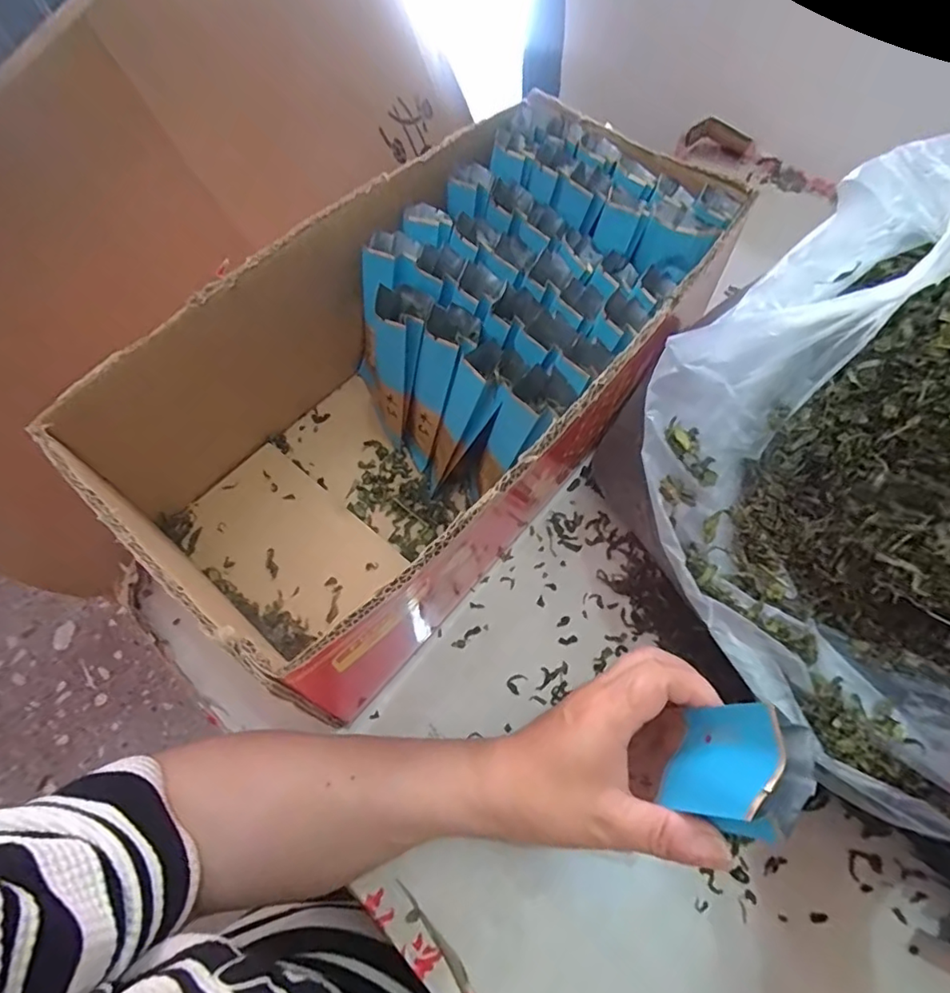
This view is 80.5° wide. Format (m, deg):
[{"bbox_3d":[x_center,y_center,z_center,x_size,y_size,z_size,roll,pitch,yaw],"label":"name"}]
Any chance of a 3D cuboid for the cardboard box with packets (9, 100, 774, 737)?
[{"bbox_3d":[-0.030,-0.102,0.427,0.272,0.165,0.446,38,71,20],"label":"cardboard box with packets"}]

